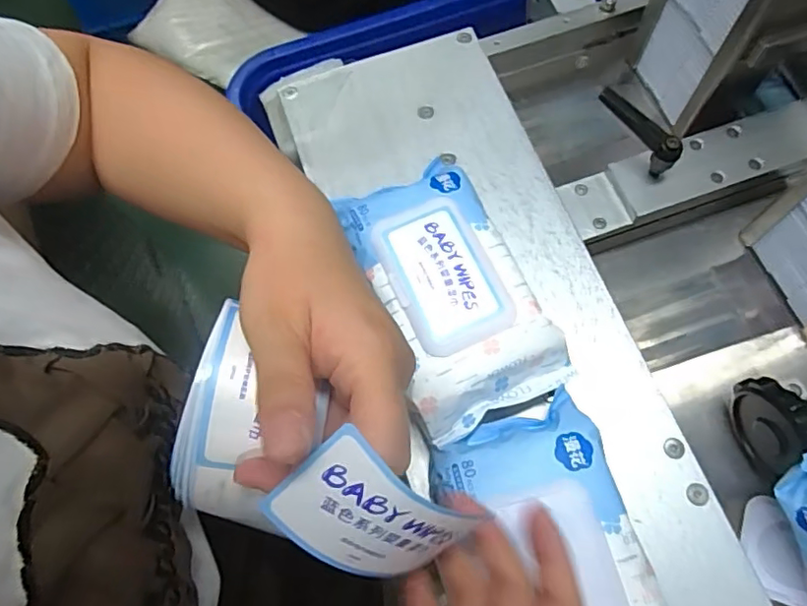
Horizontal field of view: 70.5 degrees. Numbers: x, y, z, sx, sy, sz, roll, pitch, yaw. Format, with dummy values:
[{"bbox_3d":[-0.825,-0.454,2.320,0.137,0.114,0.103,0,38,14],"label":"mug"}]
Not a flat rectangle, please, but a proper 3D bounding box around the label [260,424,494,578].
[{"bbox_3d":[-0.011,0.075,0.202,0.064,0.018,0.046,35,110,-6],"label":"label"}]

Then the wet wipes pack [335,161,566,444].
[{"bbox_3d":[0.026,-0.002,0.376,0.094,0.068,0.162,-27,70,-7],"label":"wet wipes pack"}]

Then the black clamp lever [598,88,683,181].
[{"bbox_3d":[0.174,-0.126,0.421,0.079,0.034,0.014,44,76,-10],"label":"black clamp lever"}]

